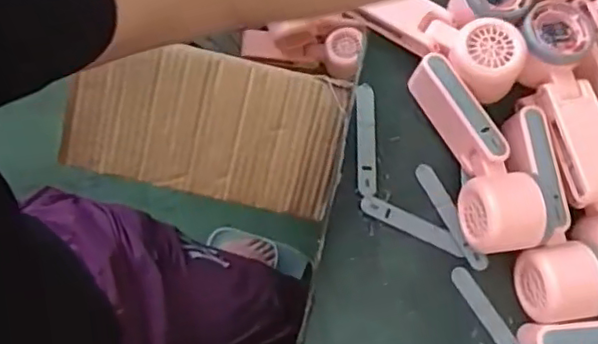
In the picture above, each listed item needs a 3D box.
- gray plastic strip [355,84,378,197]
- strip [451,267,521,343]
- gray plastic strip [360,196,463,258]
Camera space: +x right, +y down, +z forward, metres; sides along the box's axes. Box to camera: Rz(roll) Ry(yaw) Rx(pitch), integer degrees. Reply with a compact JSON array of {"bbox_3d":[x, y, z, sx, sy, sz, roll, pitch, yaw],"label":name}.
[{"bbox_3d":[0.056,-0.027,0.507,0.017,0.004,0.096,2,78,-8],"label":"gray plastic strip"},{"bbox_3d":[0.154,0.119,0.483,0.016,0.004,0.097,-33,82,-17],"label":"strip"},{"bbox_3d":[0.093,0.043,0.491,0.089,0.004,0.018,26,75,-1],"label":"gray plastic strip"}]

